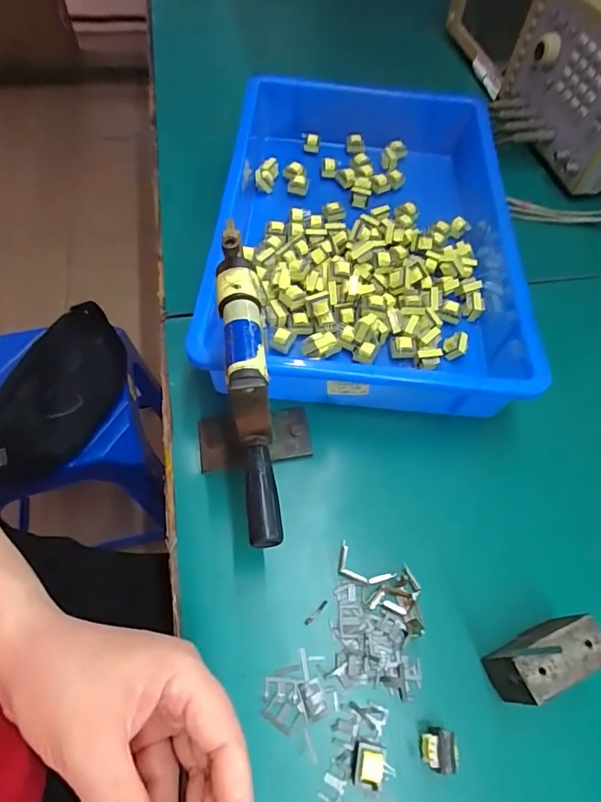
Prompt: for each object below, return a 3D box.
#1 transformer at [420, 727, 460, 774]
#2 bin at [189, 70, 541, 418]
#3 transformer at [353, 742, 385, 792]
[{"bbox_3d":[0.076,0.191,0.259,0.018,0.013,0.019,11,62,2],"label":"transformer"},{"bbox_3d":[0.066,-0.154,0.423,0.253,0.060,0.353,5,60,-1],"label":"bin"},{"bbox_3d":[0.036,0.195,0.254,0.014,0.015,0.019,14,62,4],"label":"transformer"}]

